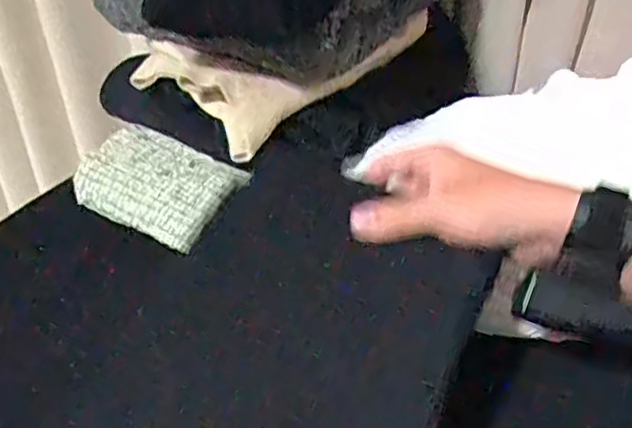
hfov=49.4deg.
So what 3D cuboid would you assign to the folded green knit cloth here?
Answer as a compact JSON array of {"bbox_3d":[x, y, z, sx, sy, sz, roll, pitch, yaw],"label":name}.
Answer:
[{"bbox_3d":[-0.139,-0.025,0.630,0.154,0.040,0.094,18,40,24],"label":"folded green knit cloth"}]

